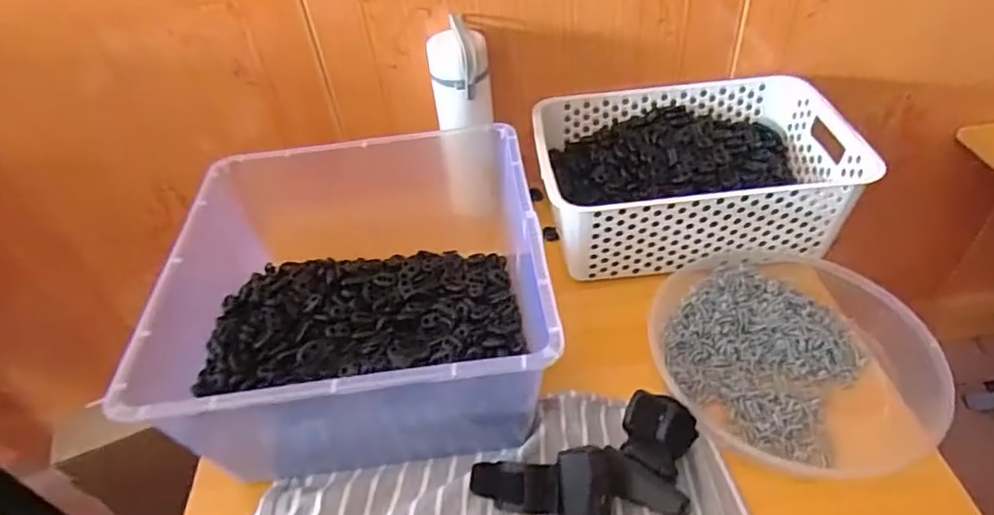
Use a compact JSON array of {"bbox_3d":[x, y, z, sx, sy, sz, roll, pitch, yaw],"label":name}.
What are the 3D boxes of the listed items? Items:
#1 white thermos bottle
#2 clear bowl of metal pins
[{"bbox_3d":[-0.033,-0.138,0.647,0.061,0.218,0.067,-6,44,0],"label":"white thermos bottle"},{"bbox_3d":[0.247,0.076,0.520,0.217,0.052,0.223,-4,44,4],"label":"clear bowl of metal pins"}]

